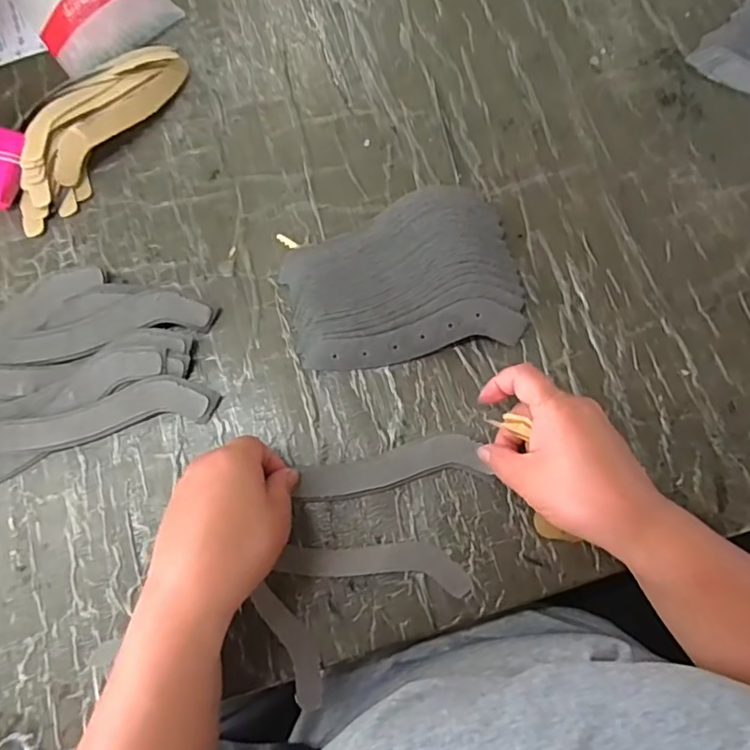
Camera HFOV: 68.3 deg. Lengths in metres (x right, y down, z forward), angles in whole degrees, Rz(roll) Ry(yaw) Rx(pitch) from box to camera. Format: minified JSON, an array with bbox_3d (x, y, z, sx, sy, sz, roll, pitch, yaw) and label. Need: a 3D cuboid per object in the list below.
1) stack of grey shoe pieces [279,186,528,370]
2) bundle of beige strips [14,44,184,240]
[{"bbox_3d":[0.020,-0.080,0.432,0.176,0.025,0.135,-9,76,-1],"label":"stack of grey shoe pieces"},{"bbox_3d":[-0.246,-0.212,0.475,0.067,0.026,0.195,31,78,8],"label":"bundle of beige strips"}]

